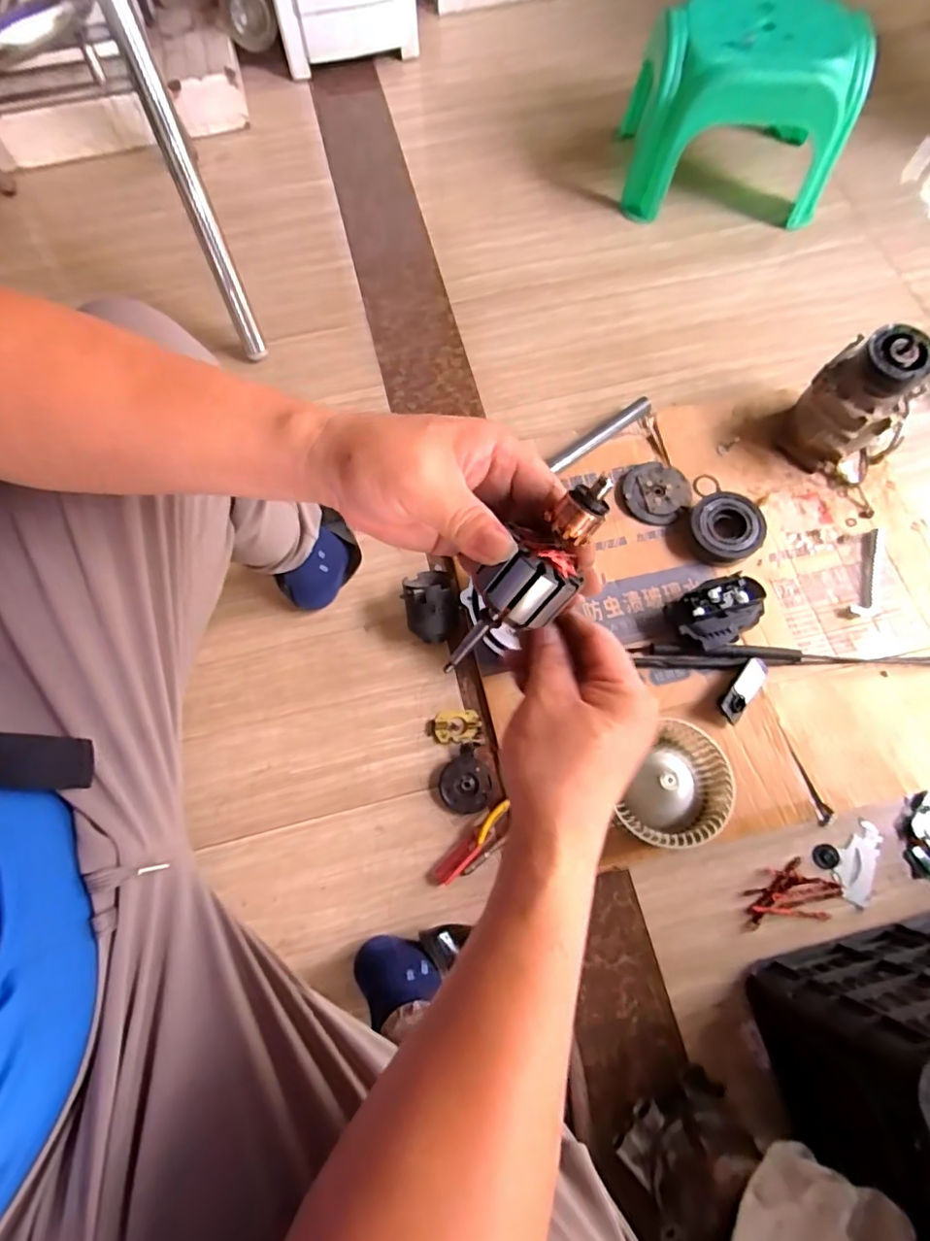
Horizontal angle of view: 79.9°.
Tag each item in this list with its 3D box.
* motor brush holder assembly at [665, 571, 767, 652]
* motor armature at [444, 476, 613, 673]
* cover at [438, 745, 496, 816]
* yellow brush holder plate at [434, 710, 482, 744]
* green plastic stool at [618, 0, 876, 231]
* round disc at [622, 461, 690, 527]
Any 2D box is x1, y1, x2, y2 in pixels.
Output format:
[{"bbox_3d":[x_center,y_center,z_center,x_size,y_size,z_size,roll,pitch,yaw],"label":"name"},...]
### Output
[{"bbox_3d":[0.343,-0.009,0.765,0.116,0.074,0.087,-26,73,-8],"label":"motor brush holder assembly"},{"bbox_3d":[0.029,-0.013,0.279,0.038,0.033,0.128,45,118,12],"label":"motor armature"},{"bbox_3d":[0.001,0.213,0.725,0.069,0.018,0.073,0,71,1],"label":"cover"},{"bbox_3d":[-0.009,0.144,0.752,0.062,0.010,0.044,-7,71,-1],"label":"yellow brush holder plate"},{"bbox_3d":[0.510,-0.947,1.023,0.365,0.226,0.299,4,71,2],"label":"green plastic stool"},{"bbox_3d":[0.292,-0.198,0.849,0.107,0.014,0.093,-43,76,-13],"label":"round disc"}]

